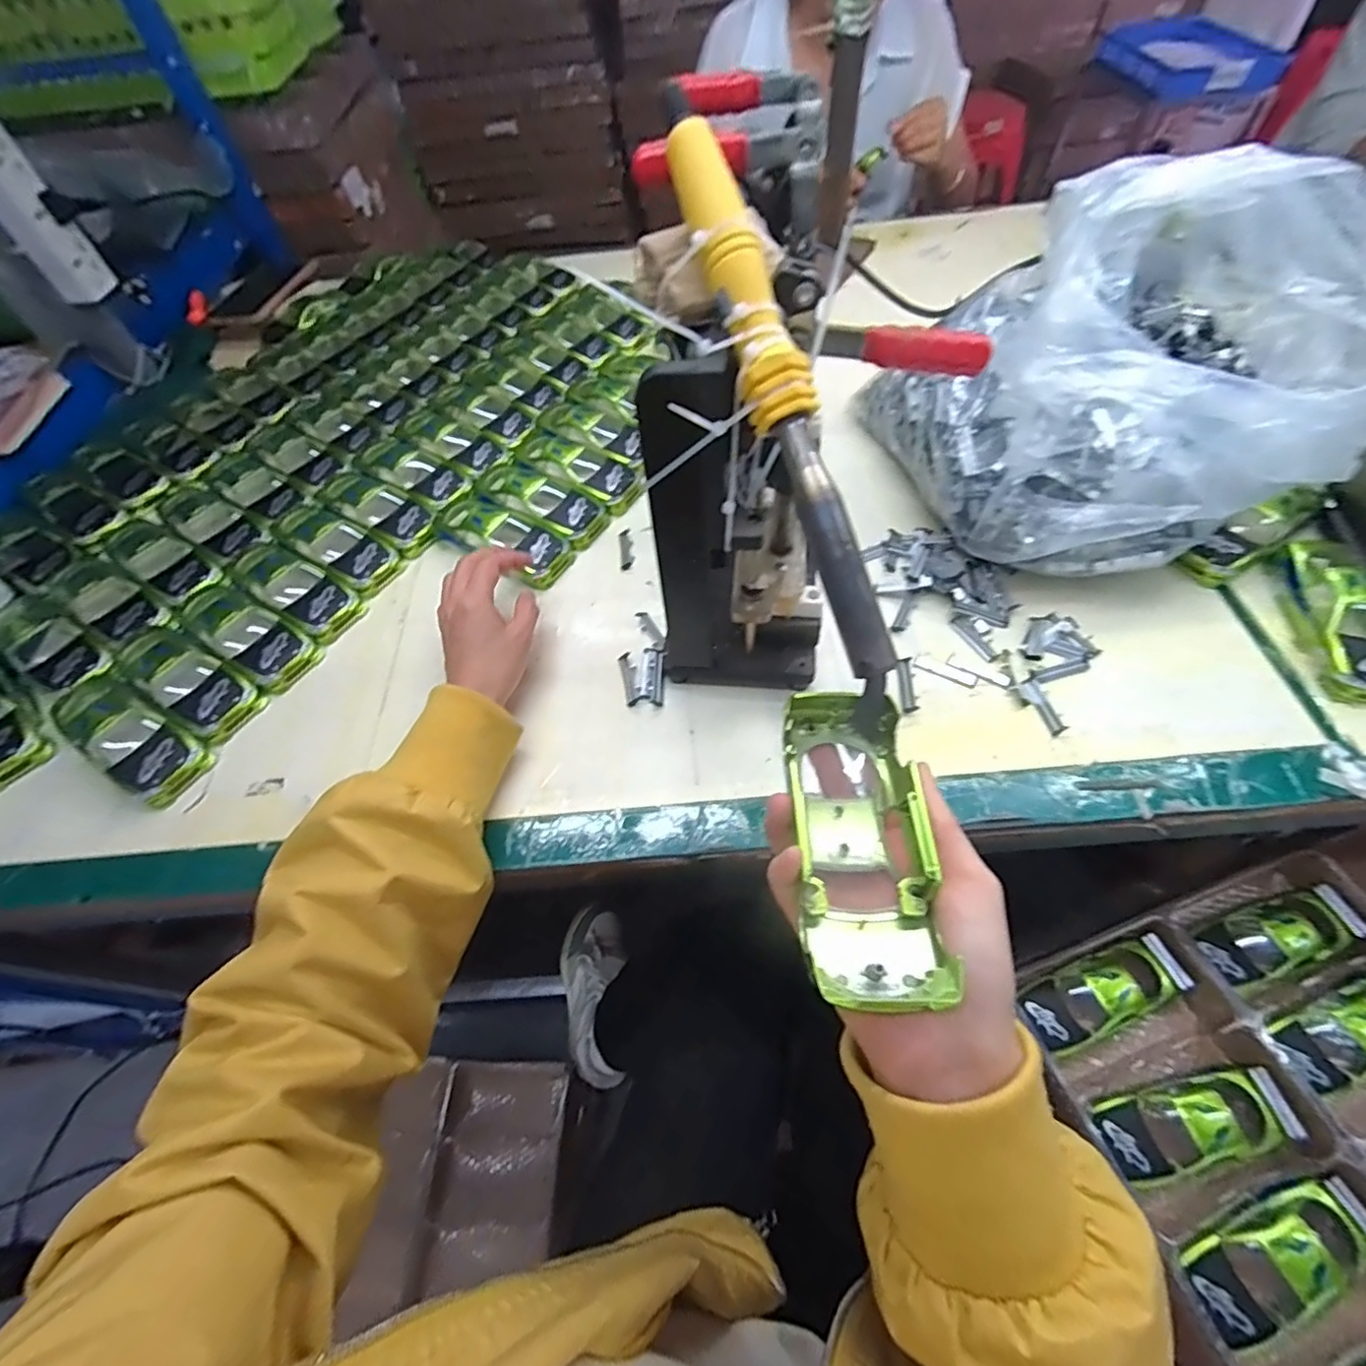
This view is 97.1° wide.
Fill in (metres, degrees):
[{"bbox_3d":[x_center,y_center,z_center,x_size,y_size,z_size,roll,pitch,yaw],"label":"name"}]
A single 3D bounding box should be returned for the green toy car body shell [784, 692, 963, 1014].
[{"bbox_3d":[0.072,0.062,0.250,0.052,0.036,0.132,-1,49,4],"label":"green toy car body shell"}]

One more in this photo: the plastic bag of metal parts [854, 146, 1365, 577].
[{"bbox_3d":[0.305,-0.229,0.446,0.242,0.215,0.281,-16,57,-7],"label":"plastic bag of metal parts"}]

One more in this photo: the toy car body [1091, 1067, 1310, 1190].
[{"bbox_3d":[0.360,0.315,0.429,0.127,0.038,0.054,-13,56,-4],"label":"toy car body"}]

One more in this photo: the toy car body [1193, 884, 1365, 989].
[{"bbox_3d":[0.479,0.210,0.494,0.122,0.041,0.046,-19,57,-8],"label":"toy car body"}]

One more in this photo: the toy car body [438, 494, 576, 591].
[{"bbox_3d":[-0.159,-0.130,0.526,0.131,0.033,0.056,28,63,14],"label":"toy car body"}]

